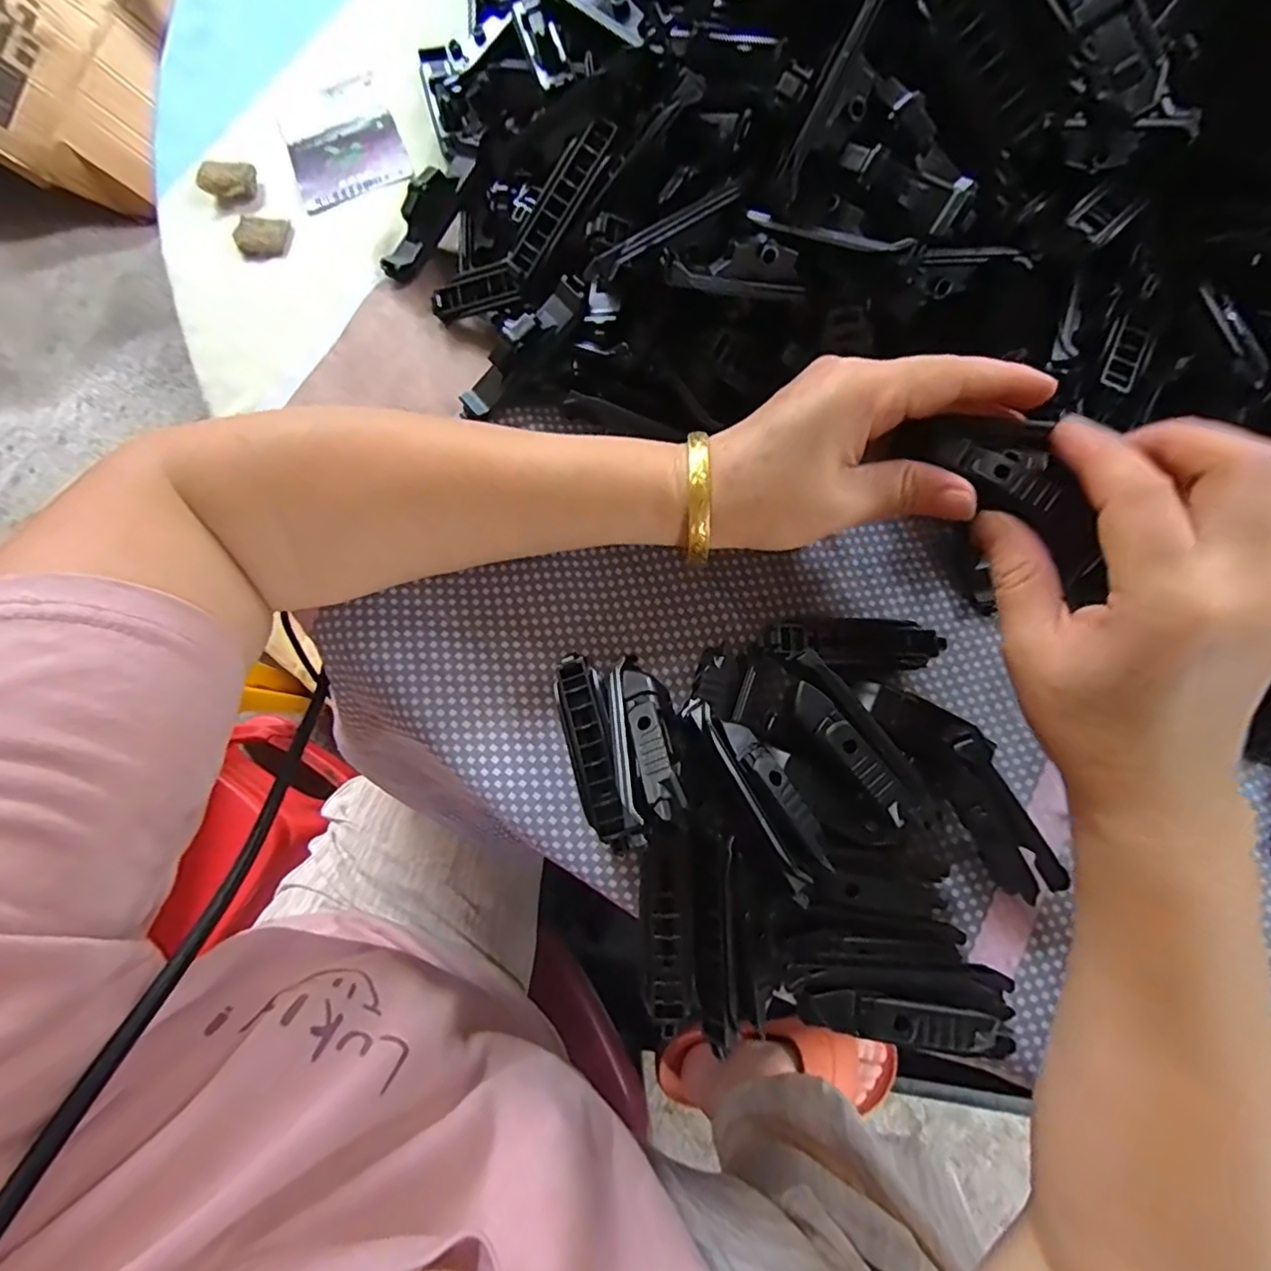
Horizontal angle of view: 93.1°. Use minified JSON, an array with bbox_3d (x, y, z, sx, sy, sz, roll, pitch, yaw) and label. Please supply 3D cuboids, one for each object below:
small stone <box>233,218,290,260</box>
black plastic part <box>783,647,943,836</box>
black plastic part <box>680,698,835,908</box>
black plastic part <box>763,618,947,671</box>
[{"bbox_3d":[-0.195,-0.209,0.315,0.026,0.009,0.017,-6,78,-2],"label":"small stone"},{"bbox_3d":[0.083,0.042,0.233,0.021,0.018,0.076,-35,80,-9],"label":"black plastic part"},{"bbox_3d":[0.046,0.058,0.226,0.026,0.019,0.076,-25,78,-7],"label":"black plastic part"},{"bbox_3d":[0.094,0.003,0.258,0.079,0.016,0.021,0,78,-1],"label":"black plastic part"}]

